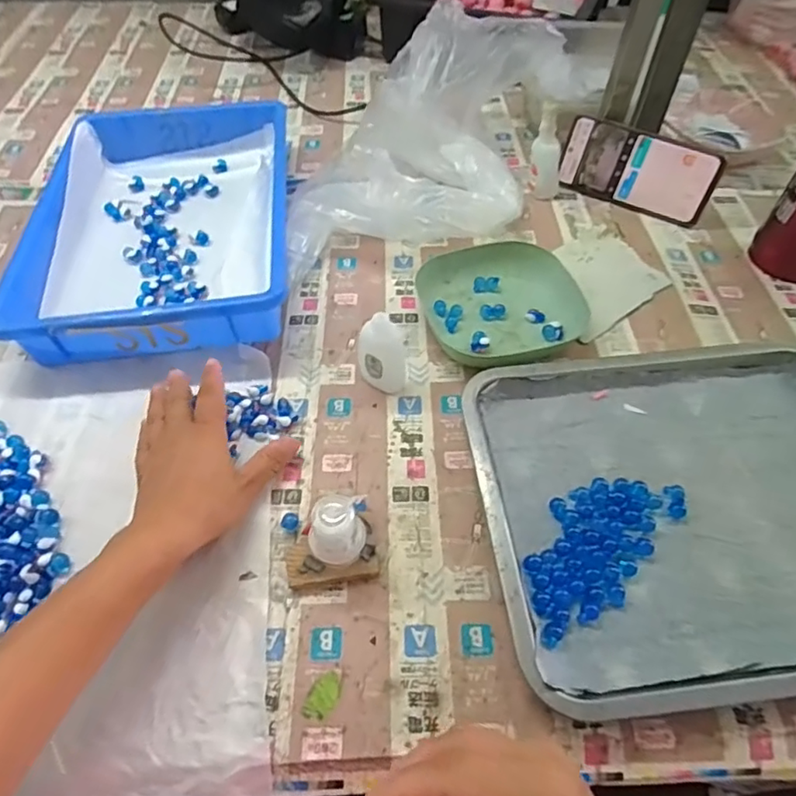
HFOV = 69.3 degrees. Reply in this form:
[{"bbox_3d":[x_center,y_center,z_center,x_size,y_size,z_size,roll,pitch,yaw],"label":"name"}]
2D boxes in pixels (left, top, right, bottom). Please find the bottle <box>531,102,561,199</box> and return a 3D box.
[{"bbox_3d":[0.169,-0.274,0.645,0.036,0.098,0.028,17,55,9],"label":"bottle"}]

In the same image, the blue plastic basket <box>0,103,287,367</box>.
[{"bbox_3d":[-0.240,-0.196,0.603,0.245,0.066,0.374,-4,55,-6],"label":"blue plastic basket"}]

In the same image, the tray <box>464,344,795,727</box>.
[{"bbox_3d":[0.230,0.071,0.421,0.333,0.027,0.262,-4,55,-6],"label":"tray"}]

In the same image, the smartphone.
[{"bbox_3d":[0.263,-0.251,0.639,0.162,0.076,0.008,24,34,15],"label":"smartphone"}]

